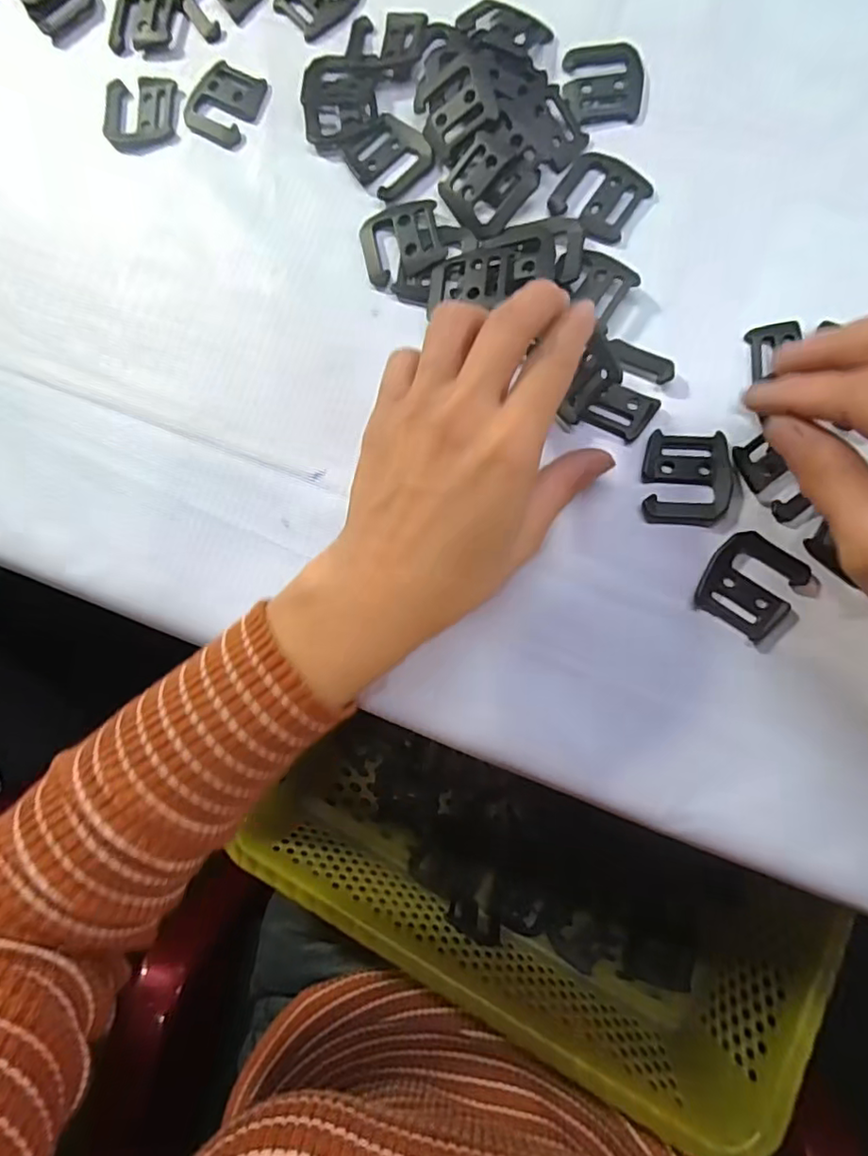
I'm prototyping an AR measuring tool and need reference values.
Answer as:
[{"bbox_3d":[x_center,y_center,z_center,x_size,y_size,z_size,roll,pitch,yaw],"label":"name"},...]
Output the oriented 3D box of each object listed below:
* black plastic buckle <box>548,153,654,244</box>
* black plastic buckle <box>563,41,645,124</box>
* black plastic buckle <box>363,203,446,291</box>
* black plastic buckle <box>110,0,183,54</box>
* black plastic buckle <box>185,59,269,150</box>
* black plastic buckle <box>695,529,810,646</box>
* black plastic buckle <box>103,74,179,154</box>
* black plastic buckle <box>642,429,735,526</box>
[{"bbox_3d":[0.077,-0.178,0.270,0.039,0.004,0.037,37,91,9],"label":"black plastic buckle"},{"bbox_3d":[0.080,-0.236,0.275,0.036,0.004,0.043,2,86,7],"label":"black plastic buckle"},{"bbox_3d":[-0.016,-0.163,0.279,0.038,0.005,0.038,-13,84,6],"label":"black plastic buckle"},{"bbox_3d":[-0.156,-0.301,0.312,0.040,0.007,0.031,8,86,8],"label":"black plastic buckle"},{"bbox_3d":[-0.109,-0.248,0.303,0.040,0.004,0.040,29,89,9],"label":"black plastic buckle"},{"bbox_3d":[0.134,0.002,0.245,0.037,0.004,0.039,32,90,9],"label":"black plastic buckle"},{"bbox_3d":[-0.157,-0.249,0.309,0.041,0.004,0.040,-4,85,7],"label":"black plastic buckle"},{"bbox_3d":[0.110,-0.043,0.252,0.036,0.004,0.040,2,86,7],"label":"black plastic buckle"}]

